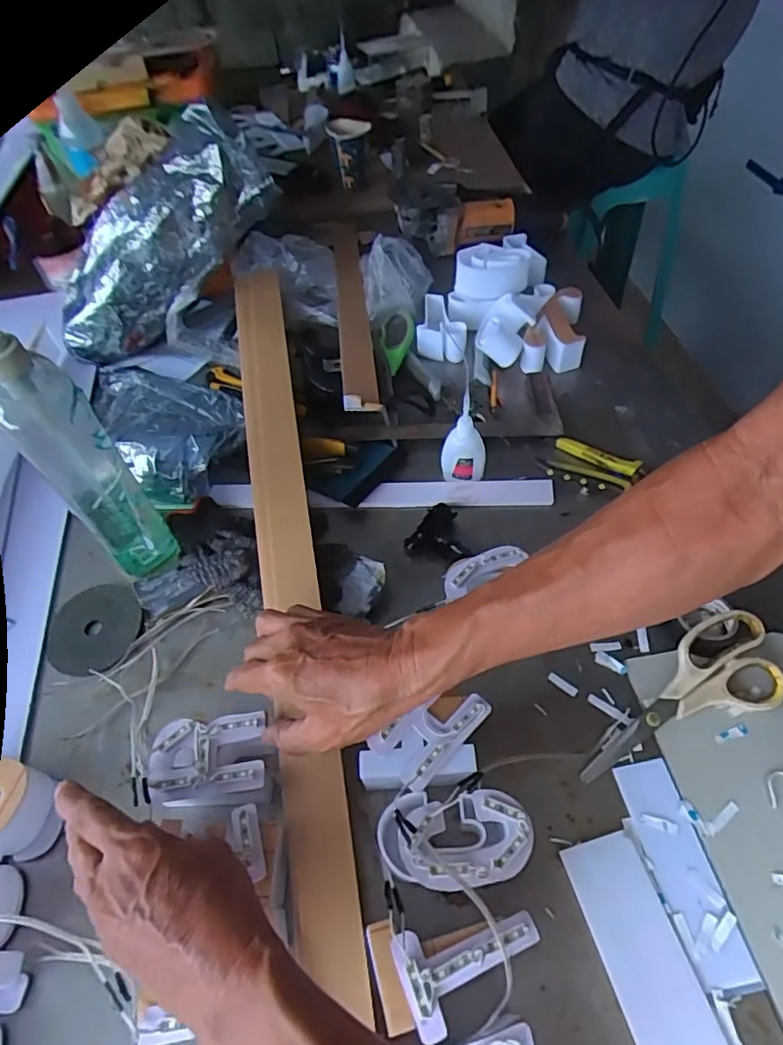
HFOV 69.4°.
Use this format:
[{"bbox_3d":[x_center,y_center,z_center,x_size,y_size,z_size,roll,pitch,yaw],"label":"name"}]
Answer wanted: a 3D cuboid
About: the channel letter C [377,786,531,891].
[{"bbox_3d":[0.041,0.206,0.370,0.097,0.021,0.055,-1,53,2],"label":"channel letter C"}]

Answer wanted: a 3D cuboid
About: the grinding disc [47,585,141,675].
[{"bbox_3d":[-0.277,0.099,0.527,0.086,0.007,0.086,-3,53,4],"label":"grinding disc"}]

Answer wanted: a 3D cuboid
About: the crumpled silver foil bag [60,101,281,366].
[{"bbox_3d":[-0.296,-0.356,0.731,0.325,0.123,0.138,-36,50,22],"label":"crumpled silver foil bag"}]

